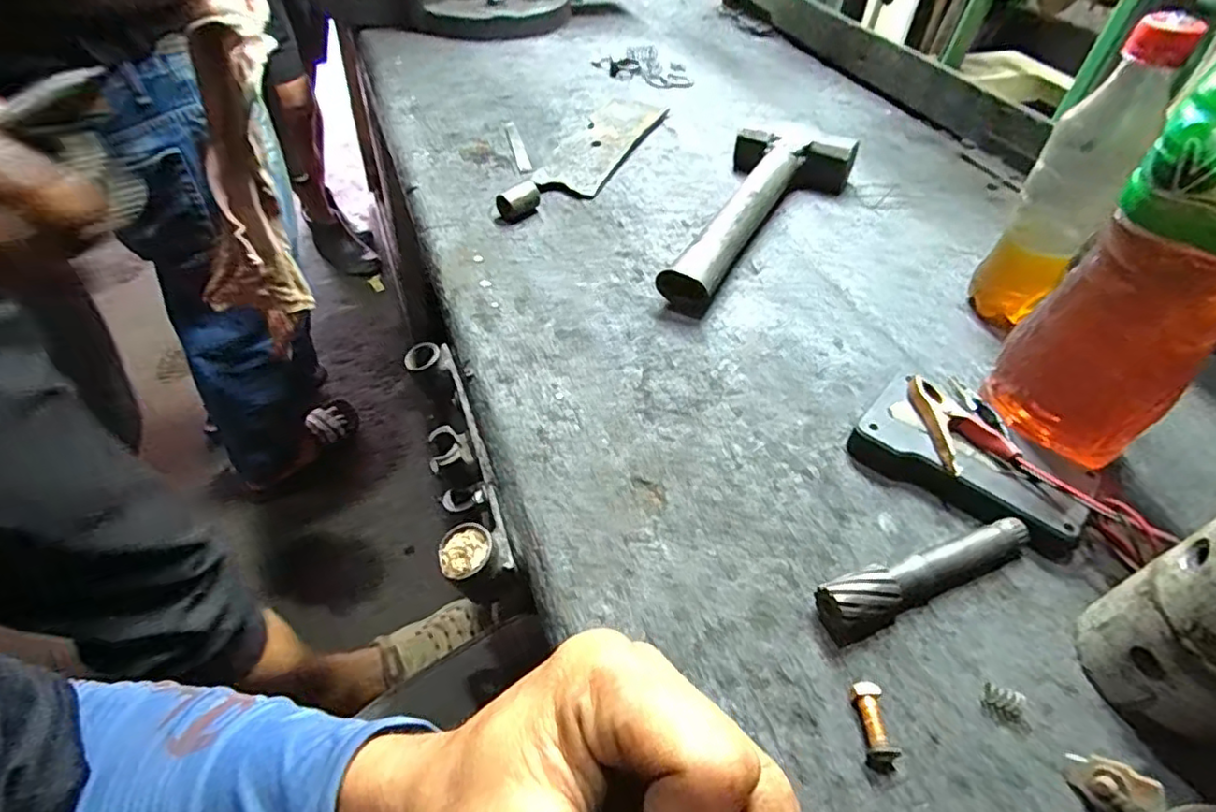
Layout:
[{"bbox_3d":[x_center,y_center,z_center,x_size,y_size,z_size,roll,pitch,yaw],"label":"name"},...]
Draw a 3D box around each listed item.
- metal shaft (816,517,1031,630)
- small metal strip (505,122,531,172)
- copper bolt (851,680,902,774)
[{"bbox_3d":[0.155,0.082,0.300,0.117,0.020,0.020,-15,49,-17],"label":"metal shaft"},{"bbox_3d":[-0.095,-0.273,0.642,0.013,0.005,0.110,-9,48,-12],"label":"small metal strip"},{"bbox_3d":[0.112,0.134,0.256,0.013,0.012,0.032,0,47,-4],"label":"copper bolt"}]

